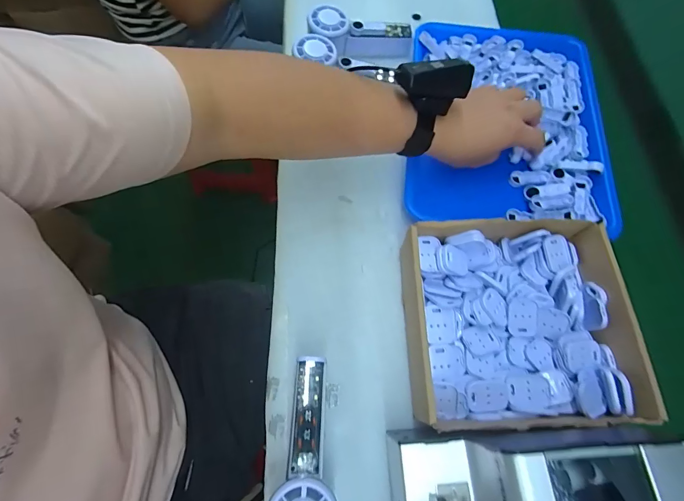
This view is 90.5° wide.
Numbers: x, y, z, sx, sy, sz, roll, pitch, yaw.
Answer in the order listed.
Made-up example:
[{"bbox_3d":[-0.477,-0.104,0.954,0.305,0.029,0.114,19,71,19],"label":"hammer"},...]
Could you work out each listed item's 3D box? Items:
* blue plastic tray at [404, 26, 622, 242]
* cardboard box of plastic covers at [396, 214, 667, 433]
[{"bbox_3d":[0.222,-0.179,0.470,0.247,0.054,0.305,6,69,3],"label":"blue plastic tray"},{"bbox_3d":[0.176,0.069,0.342,0.228,0.061,0.192,-1,68,-1],"label":"cardboard box of plastic covers"}]

